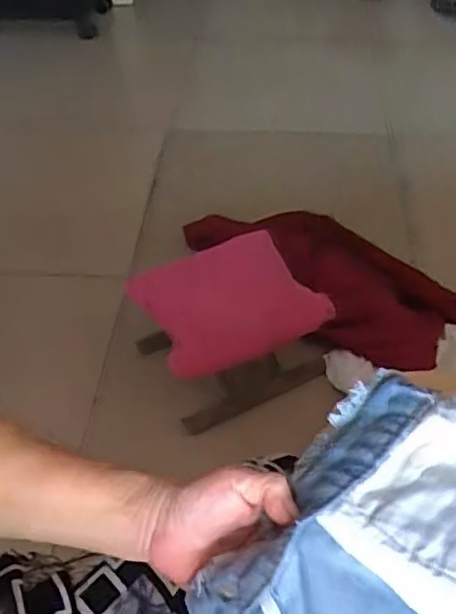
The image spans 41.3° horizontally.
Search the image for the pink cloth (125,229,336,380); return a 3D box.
[{"bbox_3d":[0.004,0.003,0.994,0.267,0.129,0.213,-28,51,-22],"label":"pink cloth"}]

